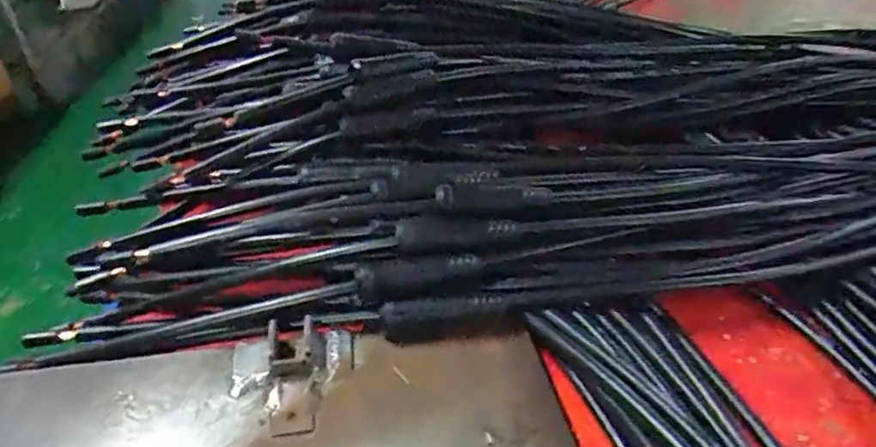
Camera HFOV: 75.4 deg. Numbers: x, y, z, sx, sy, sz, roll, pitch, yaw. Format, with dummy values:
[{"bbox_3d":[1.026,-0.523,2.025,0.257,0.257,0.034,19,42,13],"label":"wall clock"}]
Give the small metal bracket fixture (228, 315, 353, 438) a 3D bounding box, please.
[{"bbox_3d":[-0.079,0.081,0.304,0.064,0.015,0.063,1,39,-1],"label":"small metal bracket fixture"}]

